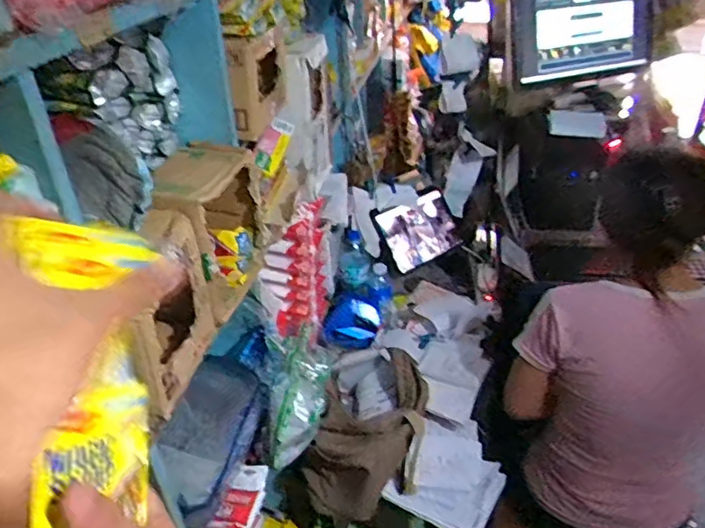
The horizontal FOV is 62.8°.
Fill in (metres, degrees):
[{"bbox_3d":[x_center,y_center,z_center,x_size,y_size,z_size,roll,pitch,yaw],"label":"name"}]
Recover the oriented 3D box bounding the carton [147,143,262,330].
[{"bbox_3d":[-0.193,-0.037,0.757,0.102,0.178,0.188,4,34,10],"label":"carton"}]

